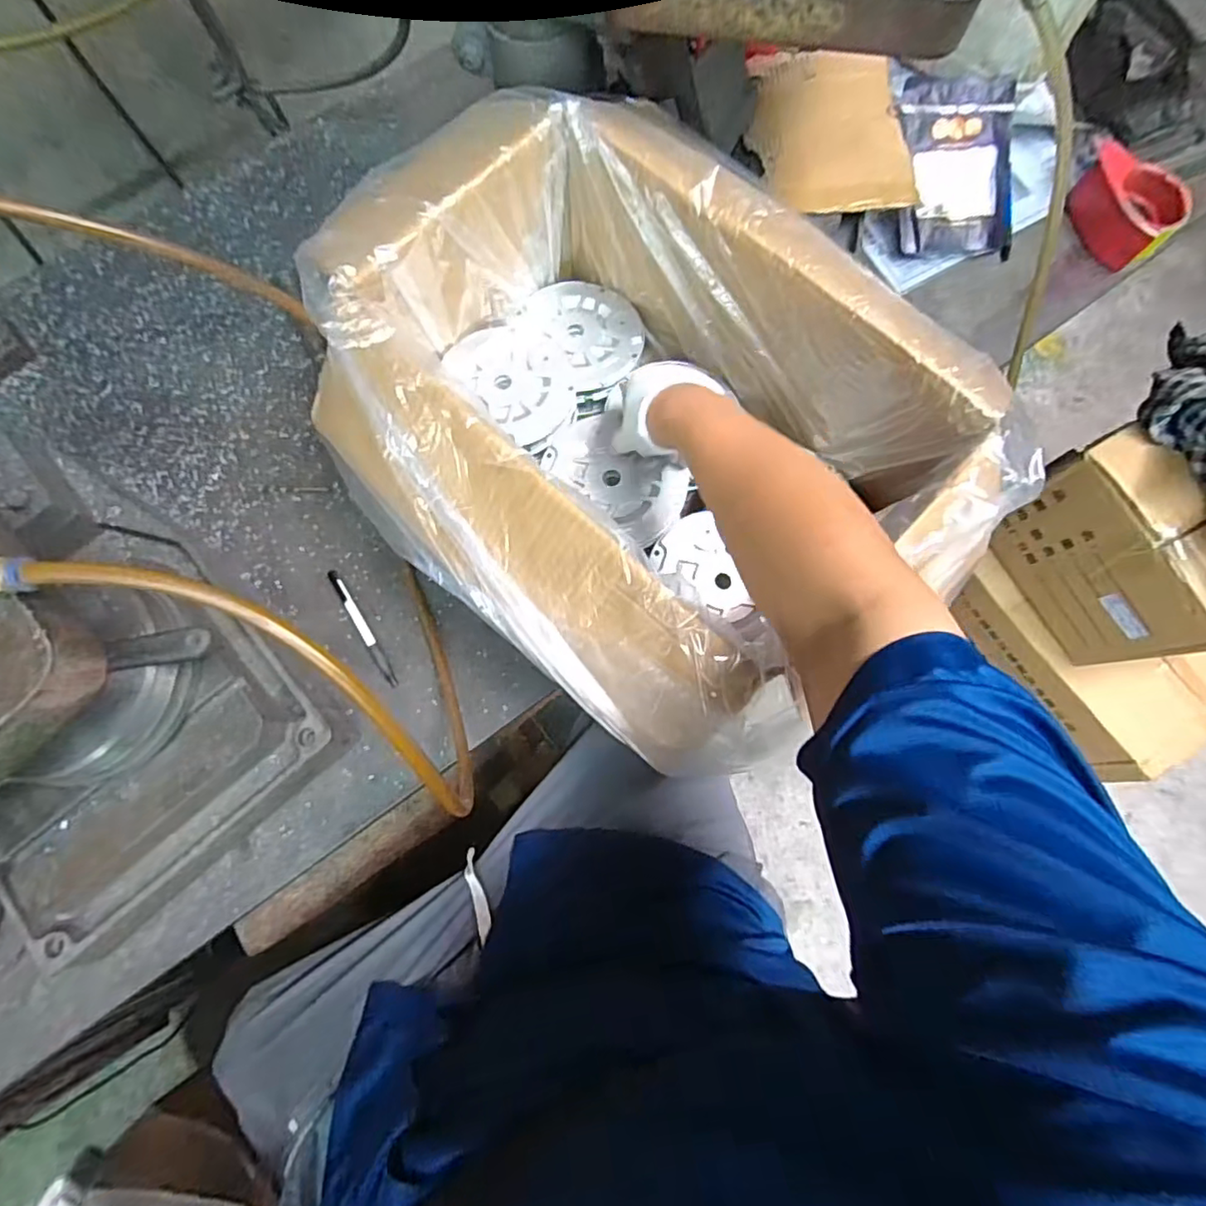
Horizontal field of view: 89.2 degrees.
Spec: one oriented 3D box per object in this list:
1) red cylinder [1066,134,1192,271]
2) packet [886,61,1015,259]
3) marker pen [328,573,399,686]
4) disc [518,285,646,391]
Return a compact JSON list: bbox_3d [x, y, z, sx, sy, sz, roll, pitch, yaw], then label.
[{"bbox_3d":[0.593,-0.454,0.701,0.128,0.062,0.083,40,80,10],"label":"red cylinder"},{"bbox_3d":[0.404,-0.499,0.707,0.141,0.048,0.191,-8,99,-5],"label":"packet"},{"bbox_3d":[-0.248,0.026,0.634,0.012,0.006,0.141,-32,78,-6],"label":"marker pen"},{"bbox_3d":[-0.024,-0.279,0.632,0.123,0.013,0.134,2,67,-4],"label":"disc"}]

